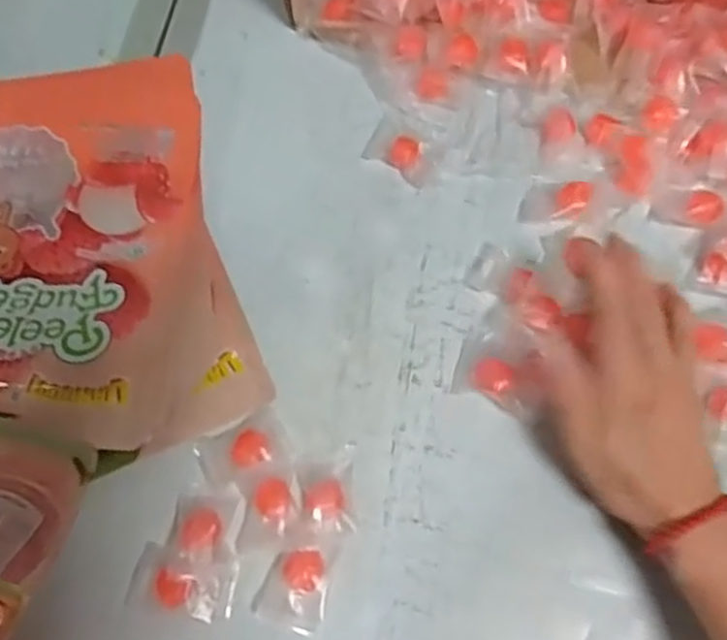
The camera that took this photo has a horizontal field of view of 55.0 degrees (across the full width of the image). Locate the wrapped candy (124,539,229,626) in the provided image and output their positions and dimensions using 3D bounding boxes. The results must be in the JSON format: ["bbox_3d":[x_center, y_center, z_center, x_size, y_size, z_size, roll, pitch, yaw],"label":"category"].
[{"bbox_3d":[-0.096,0.139,0.362,0.055,0.016,0.032,13,71,7],"label":"wrapped candy"}]

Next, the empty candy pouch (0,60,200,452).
[{"bbox_3d":[-0.186,-0.050,0.427,0.159,0.025,0.243,1,70,2],"label":"empty candy pouch"}]

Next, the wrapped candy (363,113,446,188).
[{"bbox_3d":[0.028,-0.112,0.455,0.051,0.009,0.041,25,72,10],"label":"wrapped candy"}]

